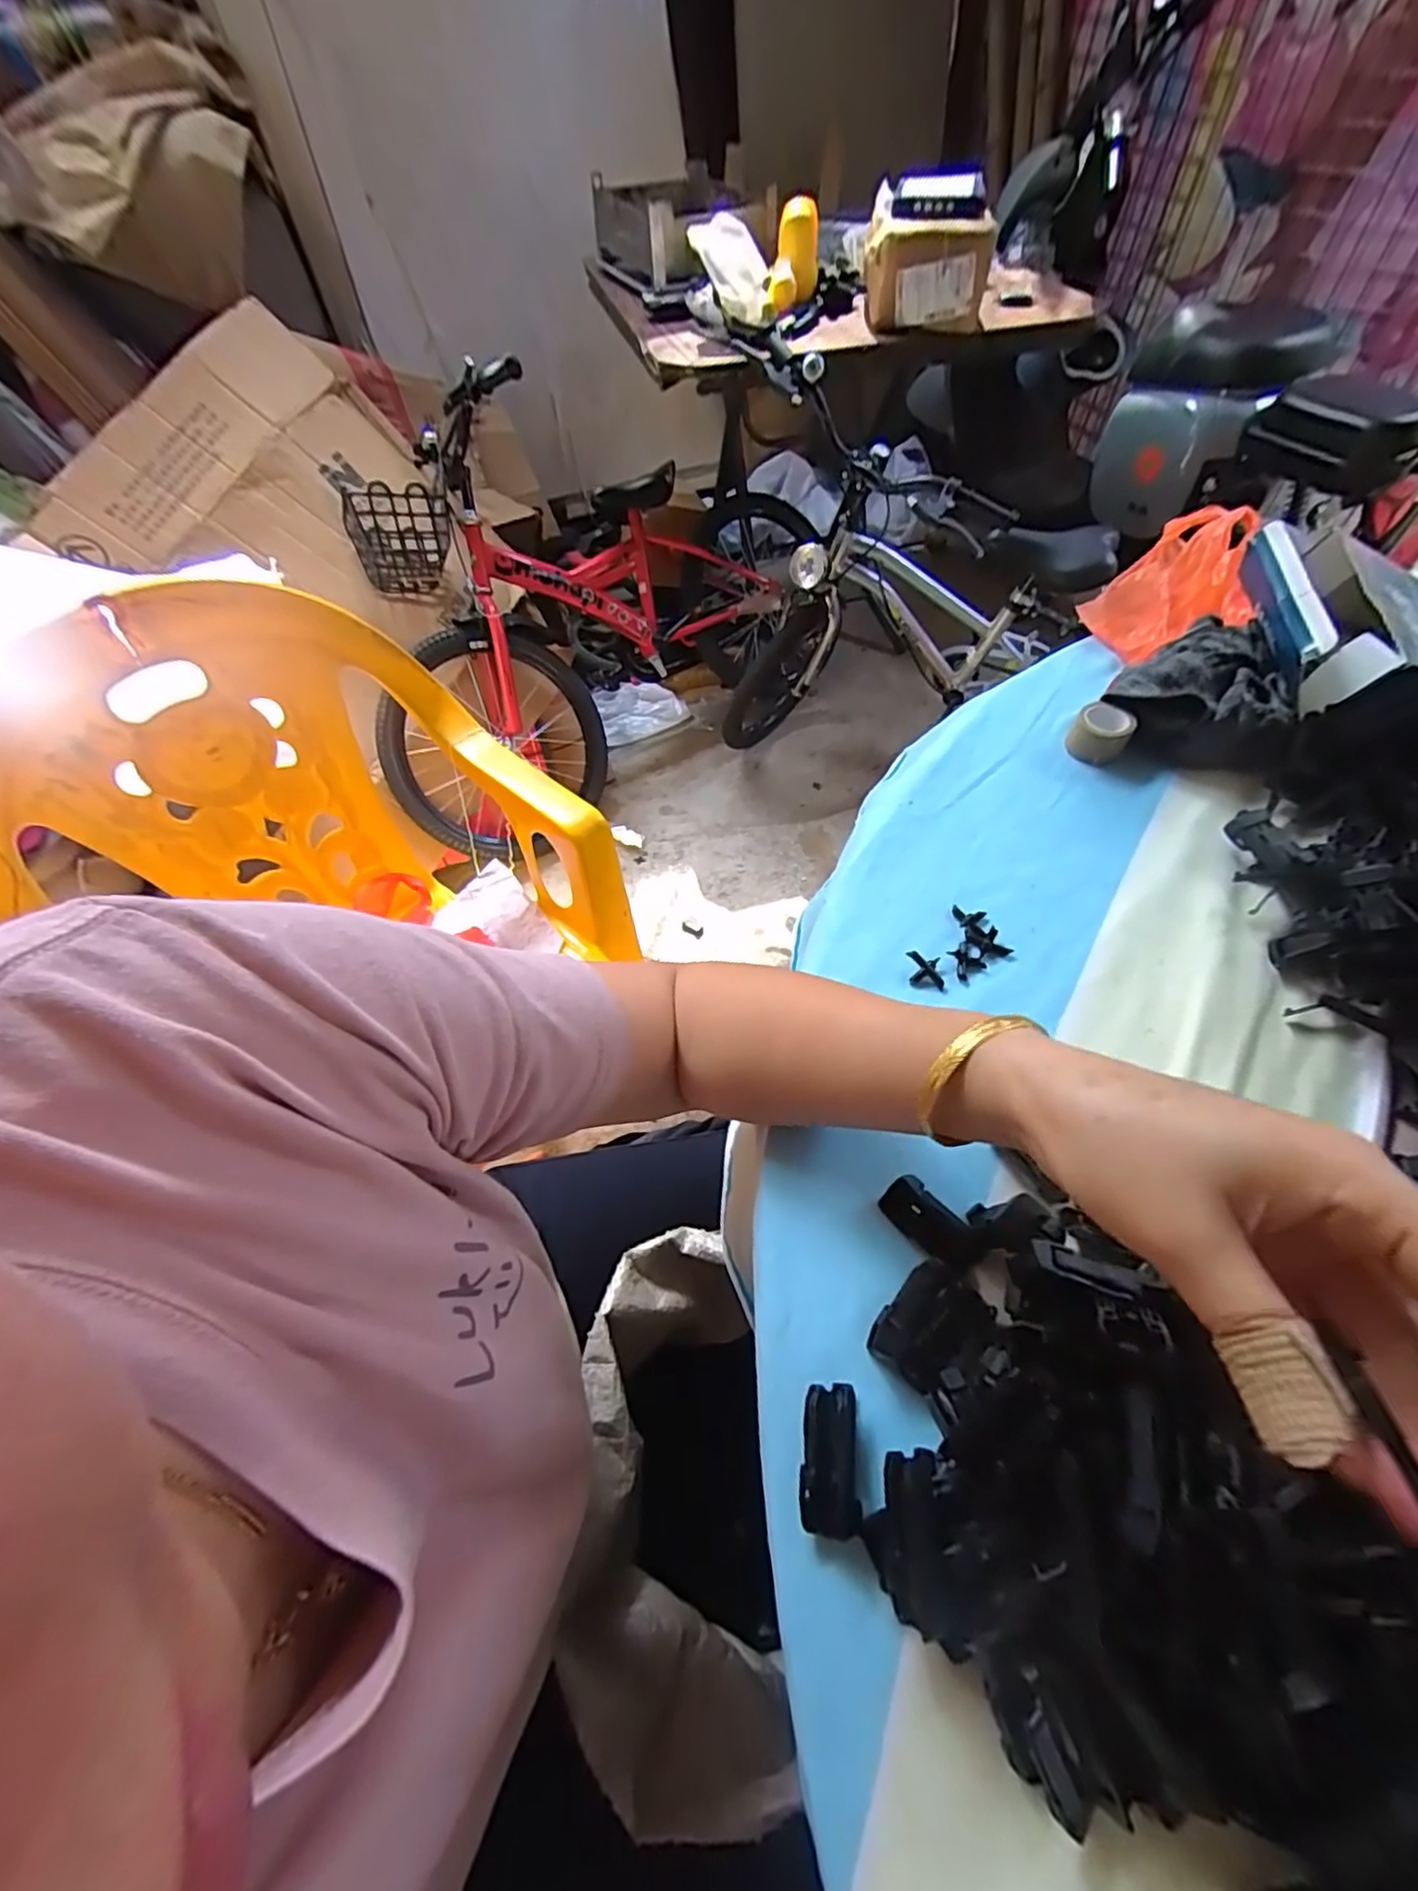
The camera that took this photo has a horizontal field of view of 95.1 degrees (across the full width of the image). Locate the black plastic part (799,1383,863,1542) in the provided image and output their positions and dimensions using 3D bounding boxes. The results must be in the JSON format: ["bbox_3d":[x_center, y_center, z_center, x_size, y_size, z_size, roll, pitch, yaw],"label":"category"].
[{"bbox_3d":[0.047,0.199,0.252,0.021,0.013,0.046,1,57,6],"label":"black plastic part"}]

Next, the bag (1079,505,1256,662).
[{"bbox_3d":[0.377,-0.287,0.516,0.142,0.057,0.102,-32,60,-15],"label":"bag"}]

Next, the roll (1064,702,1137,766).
[{"bbox_3d":[0.275,-0.149,0.456,0.036,0.027,0.036,-2,57,3],"label":"roll"}]

